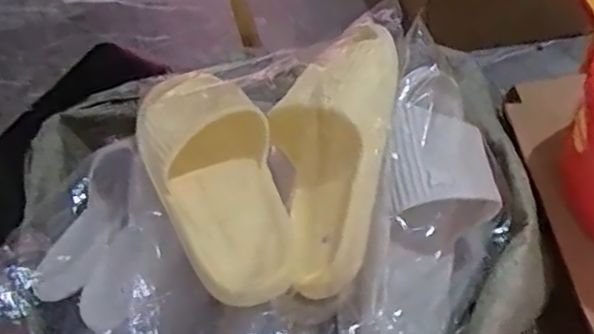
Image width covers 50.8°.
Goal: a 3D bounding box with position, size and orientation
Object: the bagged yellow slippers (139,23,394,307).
[{"bbox_3d":[-0.032,-0.015,0.523,0.219,0.088,0.237,-2,48,5],"label":"bagged yellow slippers"}]

